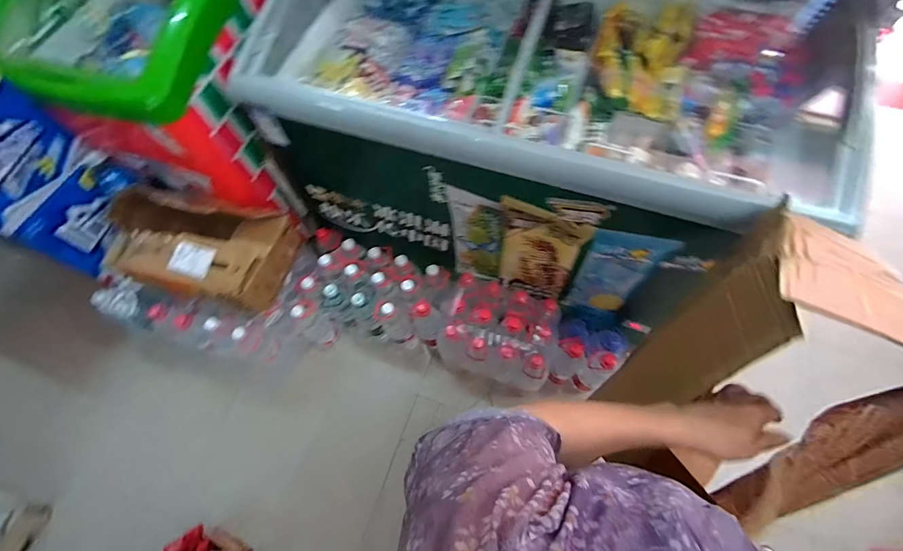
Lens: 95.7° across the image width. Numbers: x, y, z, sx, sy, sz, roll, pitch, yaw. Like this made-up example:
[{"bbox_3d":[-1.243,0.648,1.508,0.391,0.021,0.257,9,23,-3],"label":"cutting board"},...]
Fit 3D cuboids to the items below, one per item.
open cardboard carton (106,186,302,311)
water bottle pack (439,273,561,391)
[{"bbox_3d":[-0.722,-0.096,1.153,0.477,0.231,0.285,13,66,10],"label":"open cardboard carton"},{"bbox_3d":[0.144,0.175,1.259,0.310,0.275,0.246,15,67,10],"label":"water bottle pack"}]

